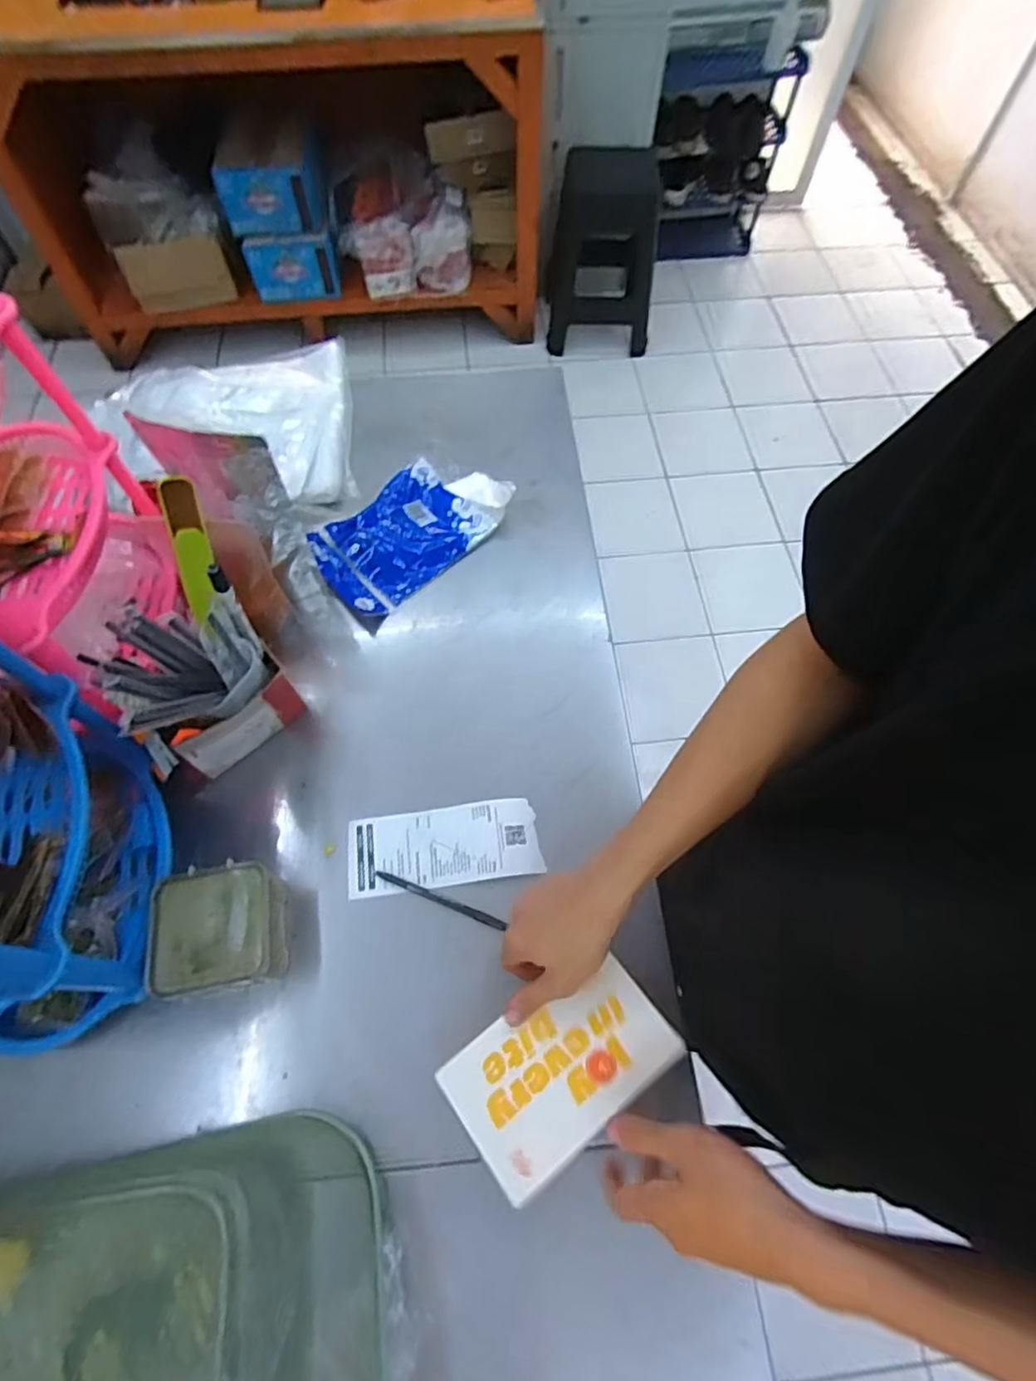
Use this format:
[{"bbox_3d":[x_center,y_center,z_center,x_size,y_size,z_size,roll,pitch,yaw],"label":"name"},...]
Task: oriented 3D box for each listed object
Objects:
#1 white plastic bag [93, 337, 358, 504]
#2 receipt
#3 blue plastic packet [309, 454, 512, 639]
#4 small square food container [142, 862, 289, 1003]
[{"bbox_3d":[-0.408,-0.372,0.876,0.338,0.069,0.307,-8,63,-4],"label":"white plastic bag"},{"bbox_3d":[-0.076,0.158,0.637,0.190,0.013,0.078,-7,63,-4],"label":"receipt"},{"bbox_3d":[-0.139,-0.207,0.804,0.252,0.039,0.148,-41,70,-19],"label":"blue plastic packet"},{"bbox_3d":[-0.270,0.219,0.571,0.109,0.051,0.104,-7,63,-4],"label":"small square food container"}]

